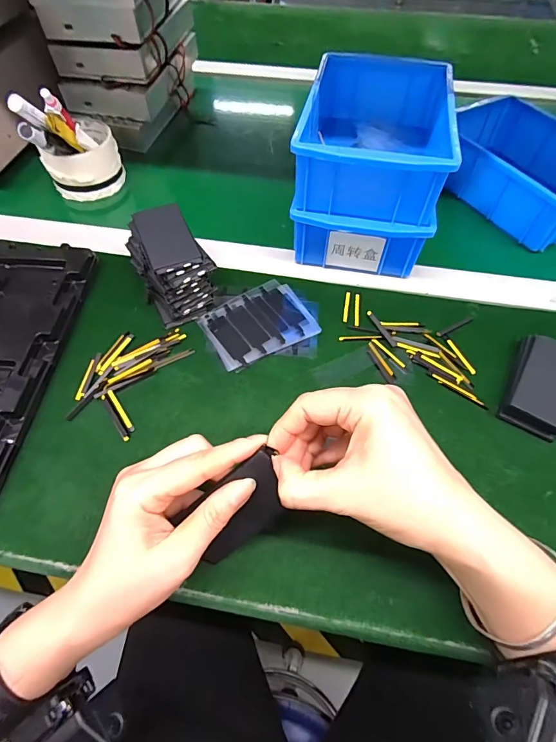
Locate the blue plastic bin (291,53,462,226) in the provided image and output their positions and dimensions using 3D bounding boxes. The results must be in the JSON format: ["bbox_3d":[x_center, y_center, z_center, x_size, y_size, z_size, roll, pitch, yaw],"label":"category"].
[{"bbox_3d":[0.095,-0.235,0.389,0.131,0.061,0.203,10,59,6],"label":"blue plastic bin"}]

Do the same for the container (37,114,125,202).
[{"bbox_3d":[-0.236,-0.255,0.477,0.083,0.058,0.083,1,58,-1],"label":"container"}]

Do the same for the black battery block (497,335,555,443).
[{"bbox_3d":[0.222,0.012,0.329,0.052,0.021,0.089,29,62,16],"label":"black battery block"}]

